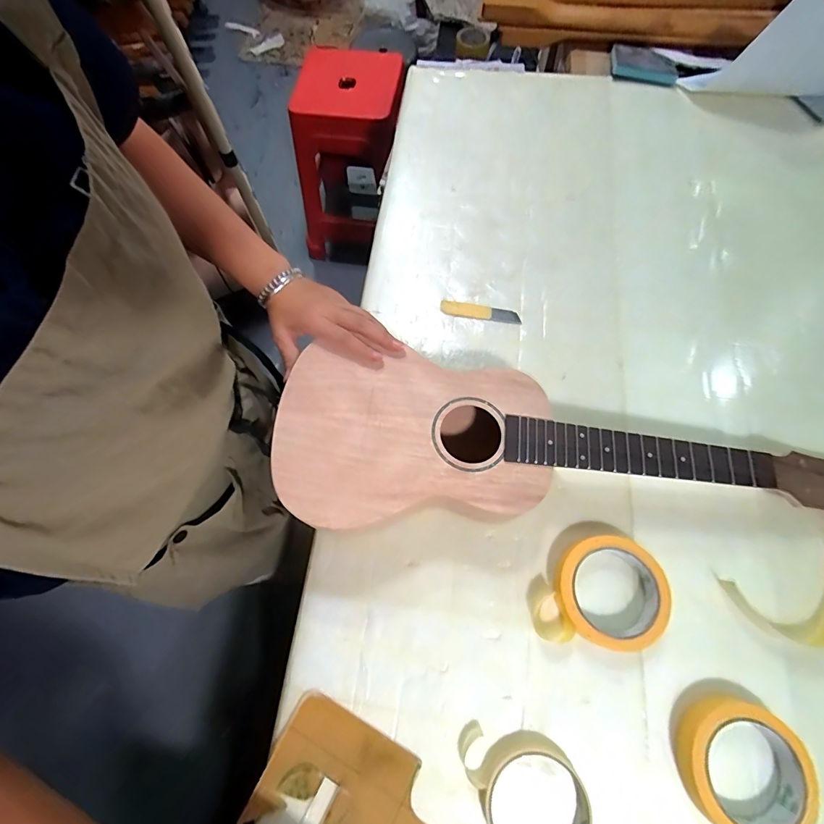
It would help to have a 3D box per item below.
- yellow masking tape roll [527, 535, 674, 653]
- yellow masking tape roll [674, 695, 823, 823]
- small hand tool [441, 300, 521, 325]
[{"bbox_3d":[0.174,0.168,0.397,0.121,0.025,0.095,0,69,2],"label":"yellow masking tape roll"},{"bbox_3d":[0.271,0.292,0.345,0.089,0.036,0.092,-1,69,2],"label":"yellow masking tape roll"},{"bbox_3d":[0.084,-0.124,0.527,0.099,0.008,0.020,13,70,7],"label":"small hand tool"}]

